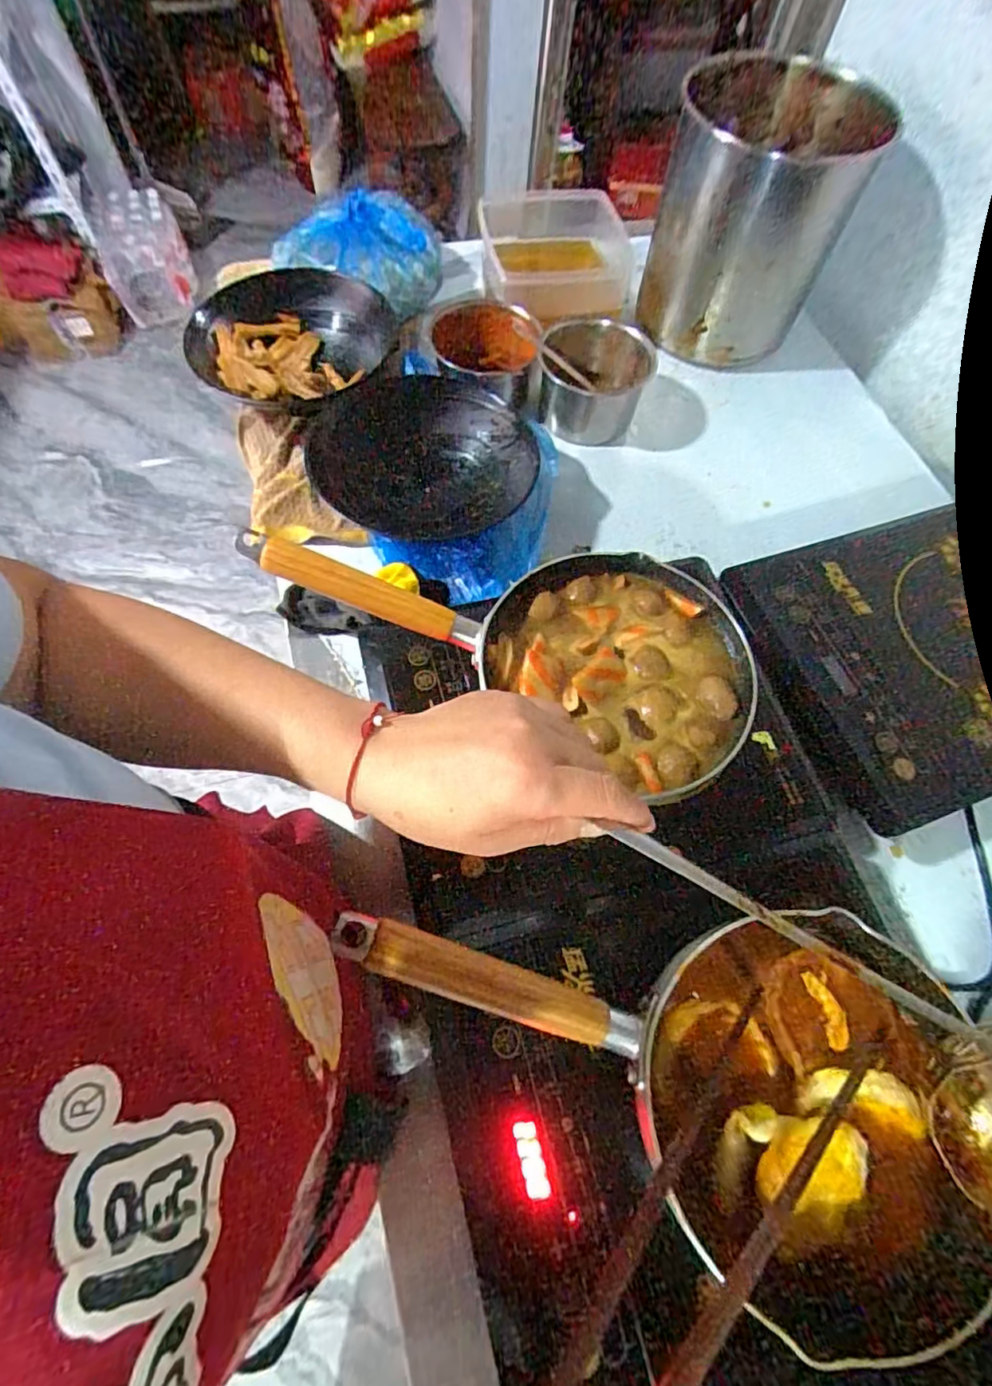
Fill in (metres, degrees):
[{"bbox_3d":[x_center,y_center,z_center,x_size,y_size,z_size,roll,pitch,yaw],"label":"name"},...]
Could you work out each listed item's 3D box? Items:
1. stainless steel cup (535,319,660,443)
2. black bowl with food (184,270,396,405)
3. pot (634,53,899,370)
[{"bbox_3d":[0.114,-0.371,0.681,0.132,0.077,0.112,14,66,3],"label":"stainless steel cup"},{"bbox_3d":[-0.242,-0.425,0.700,0.214,0.065,0.233,1,66,-3],"label":"black bowl with food"},{"bbox_3d":[0.297,-0.559,0.698,0.206,0.240,0.205,1,66,-3],"label":"pot"}]

